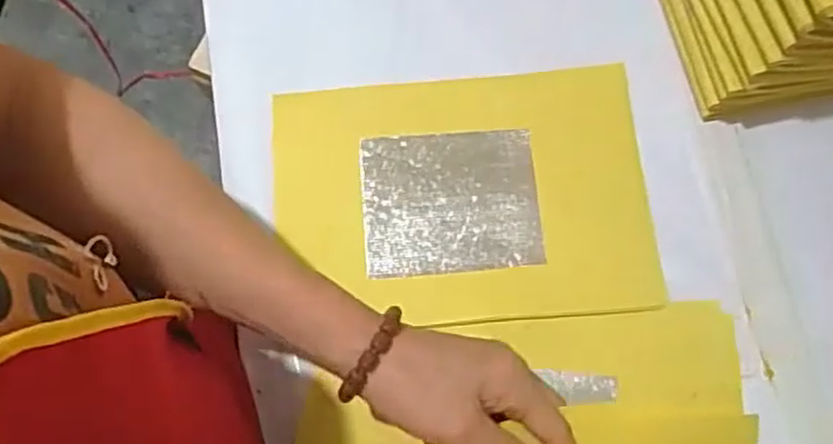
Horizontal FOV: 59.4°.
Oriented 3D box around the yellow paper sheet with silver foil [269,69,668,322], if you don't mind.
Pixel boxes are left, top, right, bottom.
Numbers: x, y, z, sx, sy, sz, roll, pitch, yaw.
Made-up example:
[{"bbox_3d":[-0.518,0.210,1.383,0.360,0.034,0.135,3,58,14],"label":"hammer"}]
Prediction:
[{"bbox_3d":[0.026,-0.017,0.449,0.222,0.009,0.154,-4,73,0],"label":"yellow paper sheet with silver foil"}]

